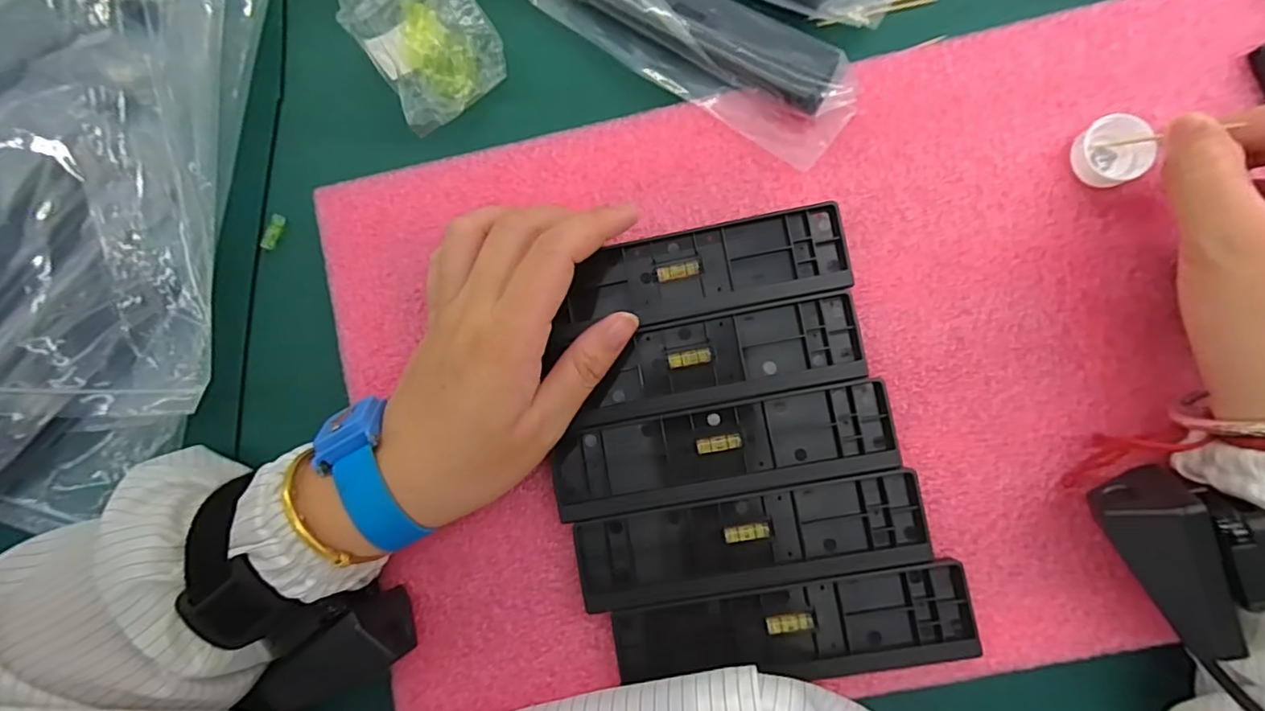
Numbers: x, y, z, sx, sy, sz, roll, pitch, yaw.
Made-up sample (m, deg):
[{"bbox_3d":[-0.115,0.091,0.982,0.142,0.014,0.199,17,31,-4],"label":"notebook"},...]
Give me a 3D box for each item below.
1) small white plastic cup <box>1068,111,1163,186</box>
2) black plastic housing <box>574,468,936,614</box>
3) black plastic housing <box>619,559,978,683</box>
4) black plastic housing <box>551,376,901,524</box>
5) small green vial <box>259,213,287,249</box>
[{"bbox_3d":[0.223,-0.095,0.268,0.029,0.014,0.030,0,86,5],"label":"small white plastic cup"},{"bbox_3d":[0.055,0.087,0.269,0.158,0.007,0.043,-11,85,4],"label":"black plastic housing"},{"bbox_3d":[0.073,0.126,0.264,0.158,0.009,0.042,-9,85,4],"label":"black plastic housing"},{"bbox_3d":[0.042,0.046,0.273,0.157,0.007,0.044,-10,85,4],"label":"black plastic housing"},{"bbox_3d":[-0.203,-0.070,0.326,0.007,0.006,0.021,18,87,6],"label":"small green vial"}]

